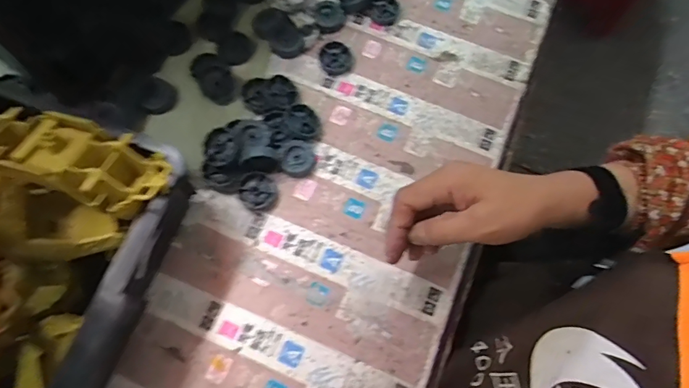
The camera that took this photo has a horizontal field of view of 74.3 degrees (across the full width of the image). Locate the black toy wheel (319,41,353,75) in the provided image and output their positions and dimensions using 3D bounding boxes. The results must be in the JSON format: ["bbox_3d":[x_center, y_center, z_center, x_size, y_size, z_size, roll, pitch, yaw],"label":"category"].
[{"bbox_3d":[-0.009,-0.155,0.521,0.037,0.011,0.037,1,72,-3],"label":"black toy wheel"}]

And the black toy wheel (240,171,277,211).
[{"bbox_3d":[-0.089,-0.002,0.467,0.035,0.012,0.039,-38,78,-14],"label":"black toy wheel"}]

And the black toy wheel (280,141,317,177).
[{"bbox_3d":[-0.048,-0.036,0.478,0.031,0.016,0.036,25,73,5],"label":"black toy wheel"}]

